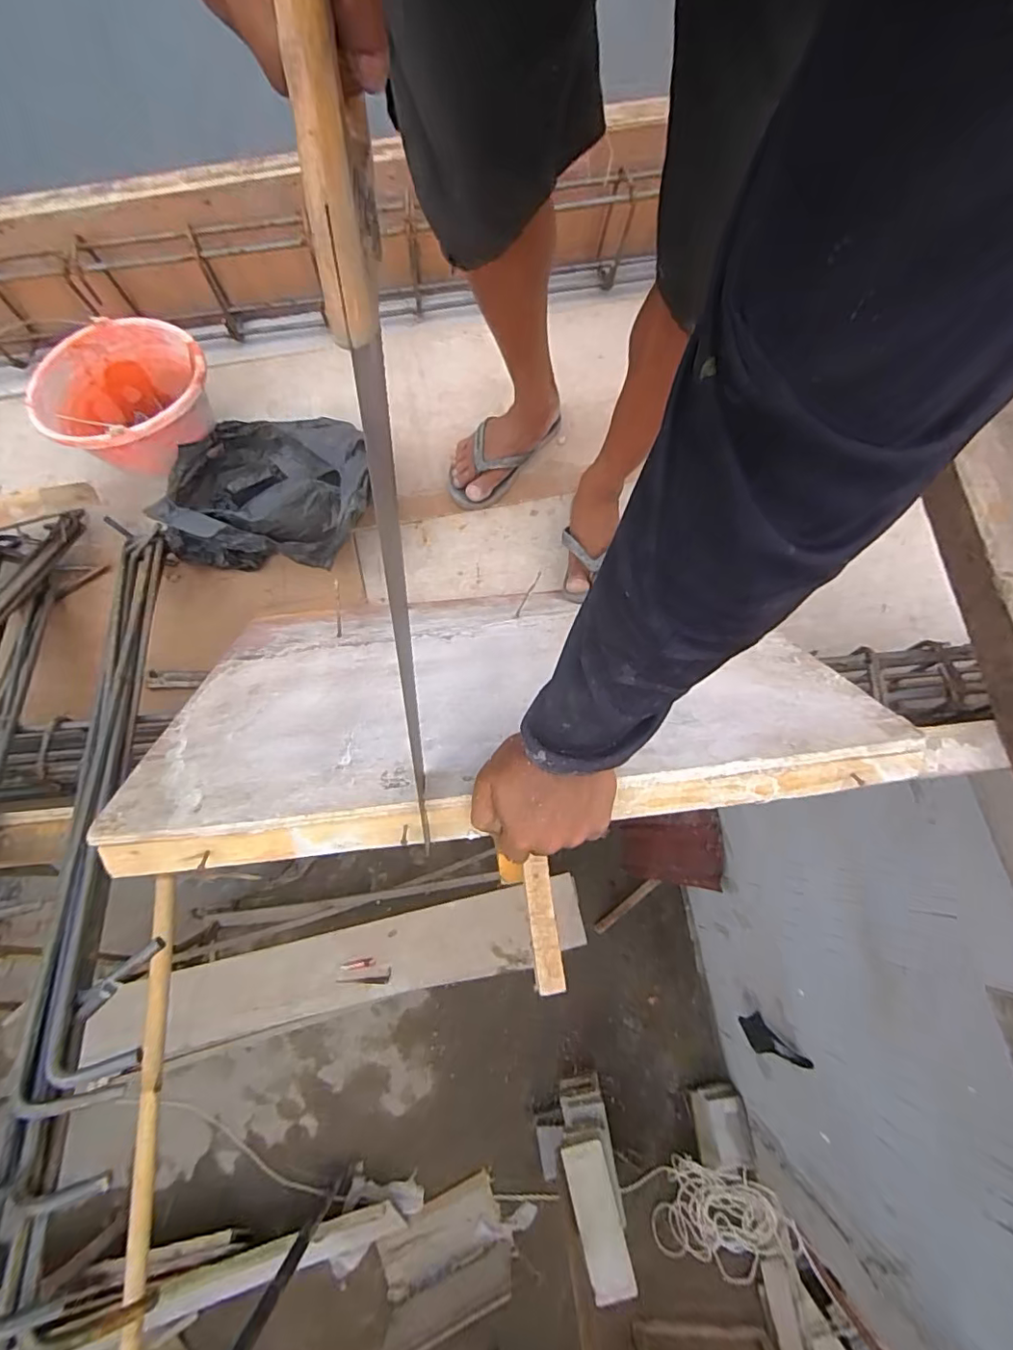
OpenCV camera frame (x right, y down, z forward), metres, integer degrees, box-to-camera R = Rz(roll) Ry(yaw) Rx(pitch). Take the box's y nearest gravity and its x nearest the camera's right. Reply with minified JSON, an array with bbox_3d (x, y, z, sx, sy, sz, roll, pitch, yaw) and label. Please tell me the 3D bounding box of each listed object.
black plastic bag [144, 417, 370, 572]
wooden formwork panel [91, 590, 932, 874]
[{"bbox_3d":[-0.356,-0.314,0.840,0.335,0.134,0.288,-2,72,0],"label":"black plastic bag"},{"bbox_3d":[-0.009,0.014,0.623,0.673,0.059,0.411,-5,28,-4],"label":"wooden formwork panel"}]

